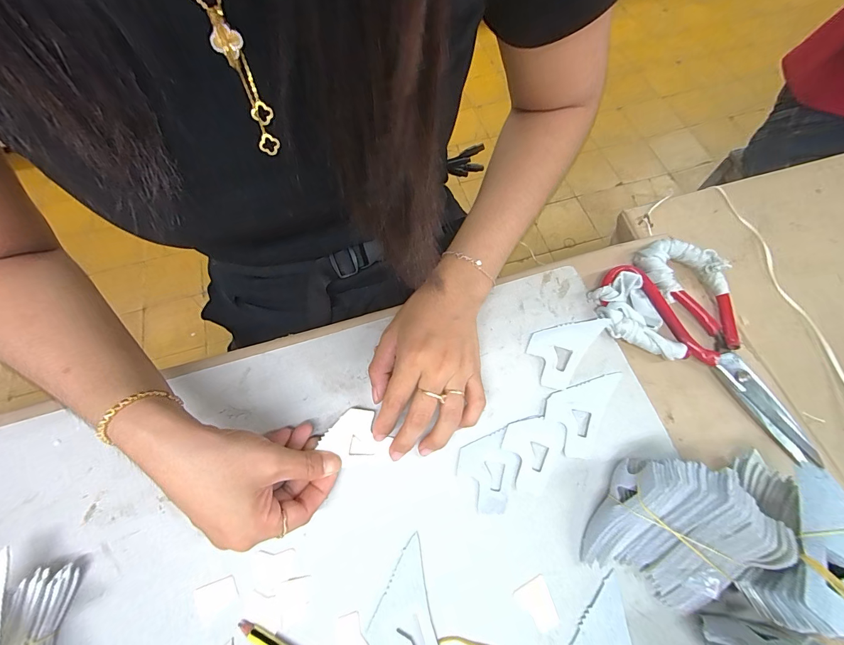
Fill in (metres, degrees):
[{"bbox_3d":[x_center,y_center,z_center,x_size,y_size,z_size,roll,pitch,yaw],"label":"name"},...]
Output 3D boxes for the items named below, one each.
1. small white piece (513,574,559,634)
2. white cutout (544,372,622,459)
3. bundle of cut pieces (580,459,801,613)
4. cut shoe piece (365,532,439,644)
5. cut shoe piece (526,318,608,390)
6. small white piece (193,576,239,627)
[{"bbox_3d":[0.081,0.195,0.249,0.023,0.004,0.028,-27,68,-13],"label":"small white piece"},{"bbox_3d":[0.131,0.069,0.303,0.044,0.004,0.081,28,68,12],"label":"white cutout"},{"bbox_3d":[0.172,0.140,0.242,0.085,0.058,0.087,27,68,11],"label":"bundle of cut pieces"},{"bbox_3d":[-0.016,0.203,0.251,0.046,0.005,0.081,-13,66,-7],"label":"cut shoe piece"},{"bbox_3d":[0.123,0.020,0.324,0.045,0.005,0.076,34,80,16],"label":"cut shoe piece"},{"bbox_3d":[-0.147,0.196,0.258,0.028,0.004,0.022,-30,69,-14],"label":"small white piece"}]

